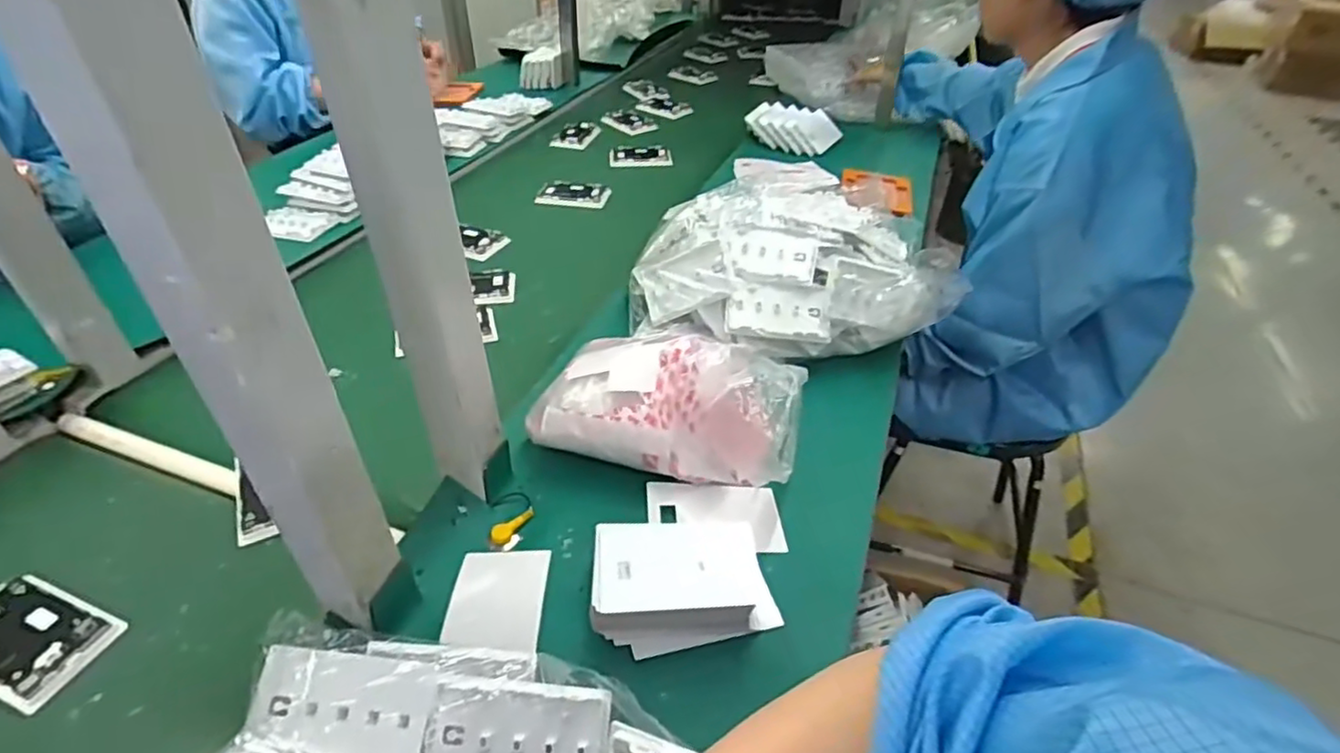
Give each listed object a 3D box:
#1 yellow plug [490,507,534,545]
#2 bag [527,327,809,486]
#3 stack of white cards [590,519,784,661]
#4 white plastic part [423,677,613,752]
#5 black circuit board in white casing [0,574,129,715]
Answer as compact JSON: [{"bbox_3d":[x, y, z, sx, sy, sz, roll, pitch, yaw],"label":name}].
[{"bbox_3d":[-0.124,0.117,0.522,0.015,0.010,0.039,31,48,31],"label":"yellow plug"},{"bbox_3d":[0.001,0.022,0.561,0.216,0.113,0.114,11,40,11],"label":"bag"},{"bbox_3d":[0.008,0.146,0.473,0.125,0.043,0.078,-5,40,-8],"label":"stack of white cards"},{"bbox_3d":[-0.092,0.216,0.390,0.106,0.016,0.064,5,75,3],"label":"white plastic part"},{"bbox_3d":[-0.446,0.181,0.456,0.105,0.013,0.068,15,41,15],"label":"black circuit board in white casing"}]

